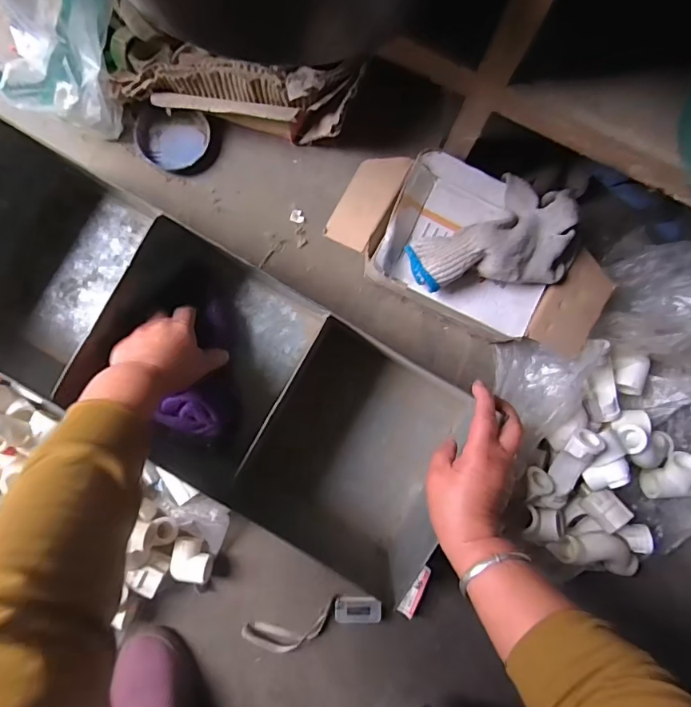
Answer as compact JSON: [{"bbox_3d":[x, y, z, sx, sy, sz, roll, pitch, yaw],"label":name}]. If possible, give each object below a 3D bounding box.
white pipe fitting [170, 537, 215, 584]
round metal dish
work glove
[{"bbox_3d":[-0.170,0.229,0.521,0.044,0.026,0.043,4,87,0],"label":"white pipe fitting"},{"bbox_3d":[-0.201,-0.253,0.549,0.083,0.015,0.073,5,87,0],"label":"round metal dish"},{"bbox_3d":[0.136,-0.115,0.433,0.157,0.049,0.105,-4,87,0],"label":"work glove"}]

